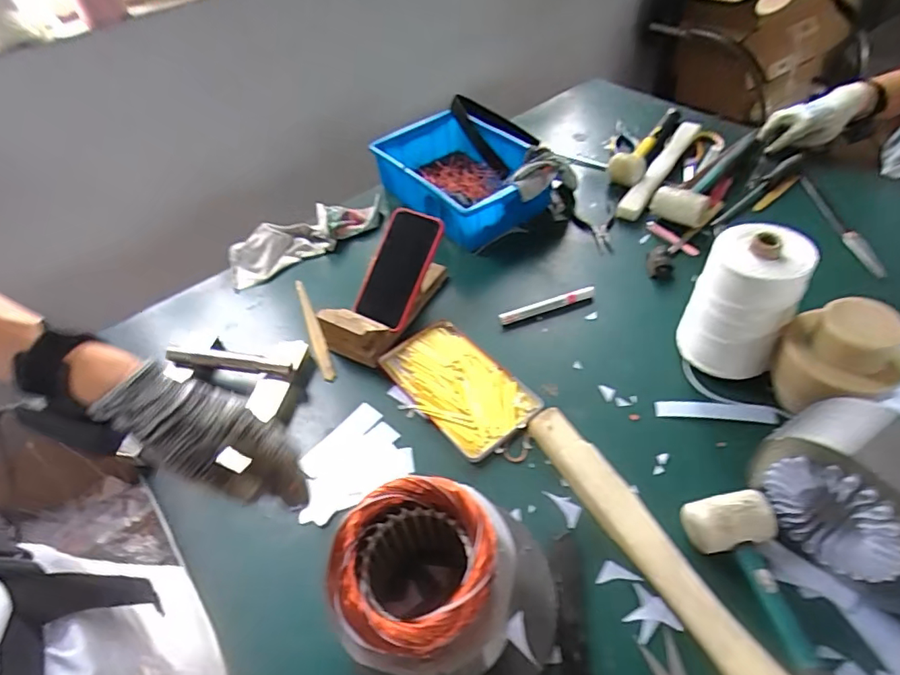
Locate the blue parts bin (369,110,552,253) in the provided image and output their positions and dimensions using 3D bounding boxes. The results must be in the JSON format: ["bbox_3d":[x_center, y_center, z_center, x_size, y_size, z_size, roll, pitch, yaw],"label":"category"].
[{"bbox_3d":[0.012,-0.288,0.933,0.208,0.106,0.322,-36,54,-24],"label":"blue parts bin"}]

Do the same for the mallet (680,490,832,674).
[{"bbox_3d":[0.301,0.265,0.434,0.072,0.043,0.287,-15,48,-7],"label":"mallet"}]

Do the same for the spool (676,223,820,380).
[{"bbox_3d":[0.337,-0.036,0.613,0.105,0.171,0.090,24,55,25],"label":"spool"}]

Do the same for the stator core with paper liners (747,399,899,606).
[{"bbox_3d":[0.361,0.140,0.468,0.091,0.141,0.157,-32,52,-21],"label":"stator core with paper liners"}]

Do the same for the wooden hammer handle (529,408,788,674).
[{"bbox_3d":[0.188,0.200,0.510,0.042,0.031,0.333,-25,50,-16],"label":"wooden hammer handle"}]

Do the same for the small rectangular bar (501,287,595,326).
[{"bbox_3d":[0.139,-0.044,0.747,0.145,0.012,0.015,-18,49,-10],"label":"small rectangular bar"}]

